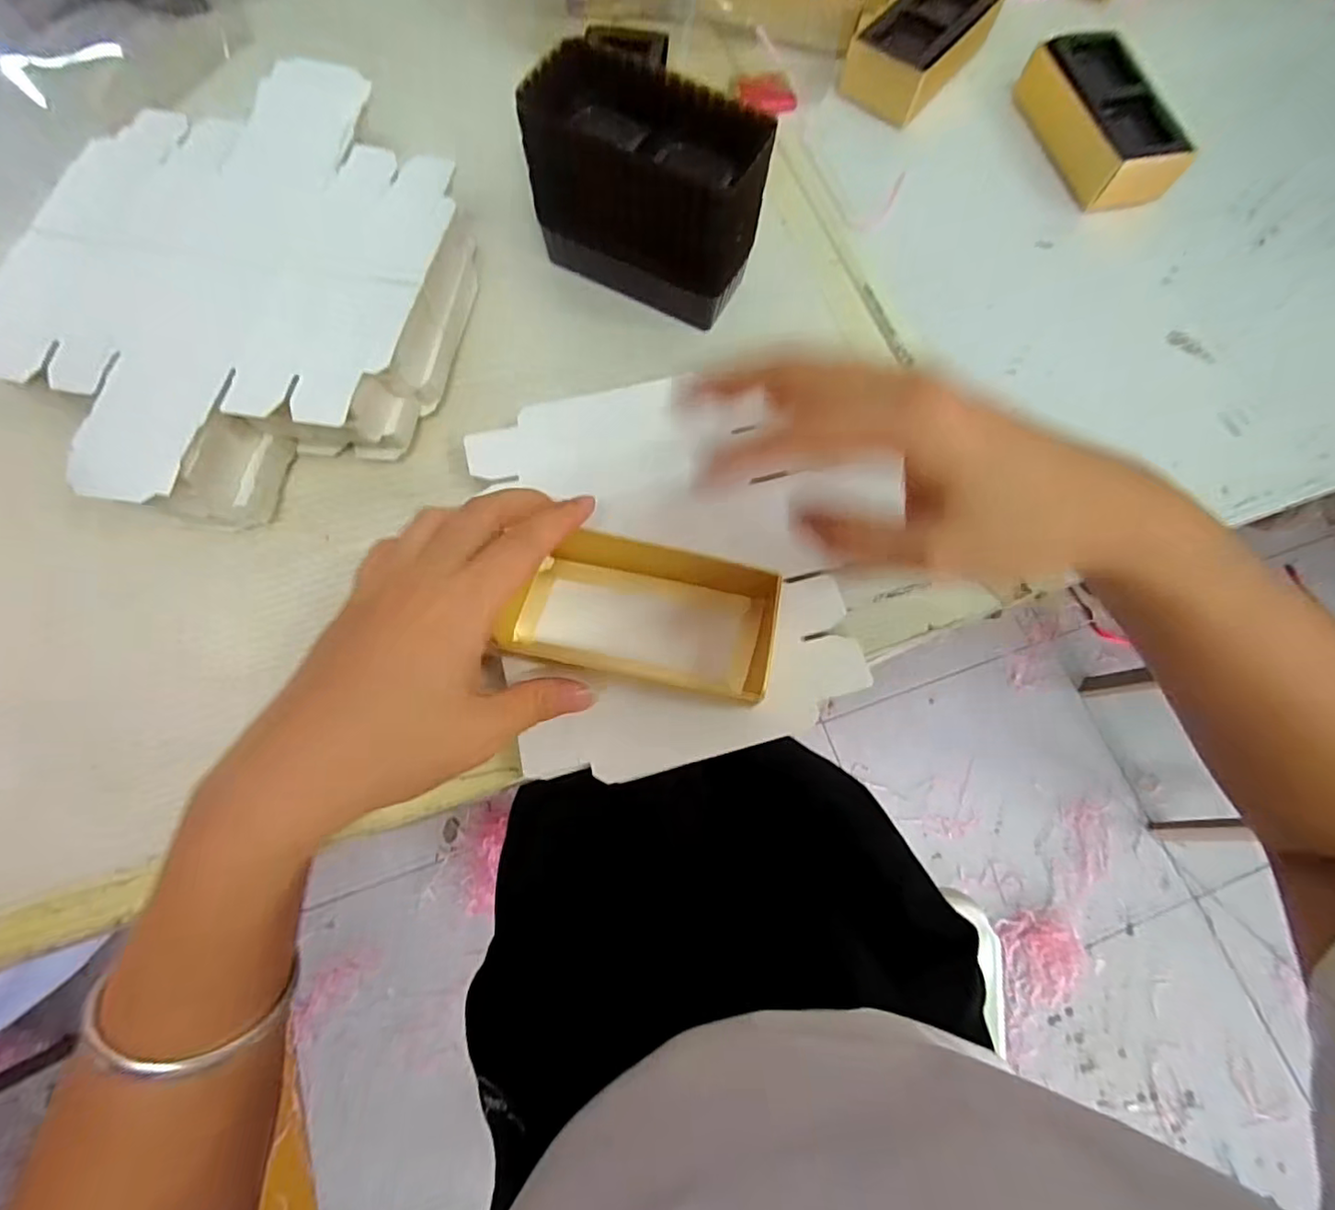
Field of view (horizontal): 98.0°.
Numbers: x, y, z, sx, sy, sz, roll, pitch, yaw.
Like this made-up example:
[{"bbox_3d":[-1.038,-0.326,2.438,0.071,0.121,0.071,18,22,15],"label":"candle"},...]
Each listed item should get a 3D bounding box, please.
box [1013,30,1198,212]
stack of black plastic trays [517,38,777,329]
[{"bbox_3d":[0.285,-0.317,0.380,0.065,0.030,0.117,-16,73,-7],"label":"box"},{"bbox_3d":[-0.013,-0.212,0.308,0.118,0.084,0.067,27,74,6],"label":"stack of black plastic trays"}]

